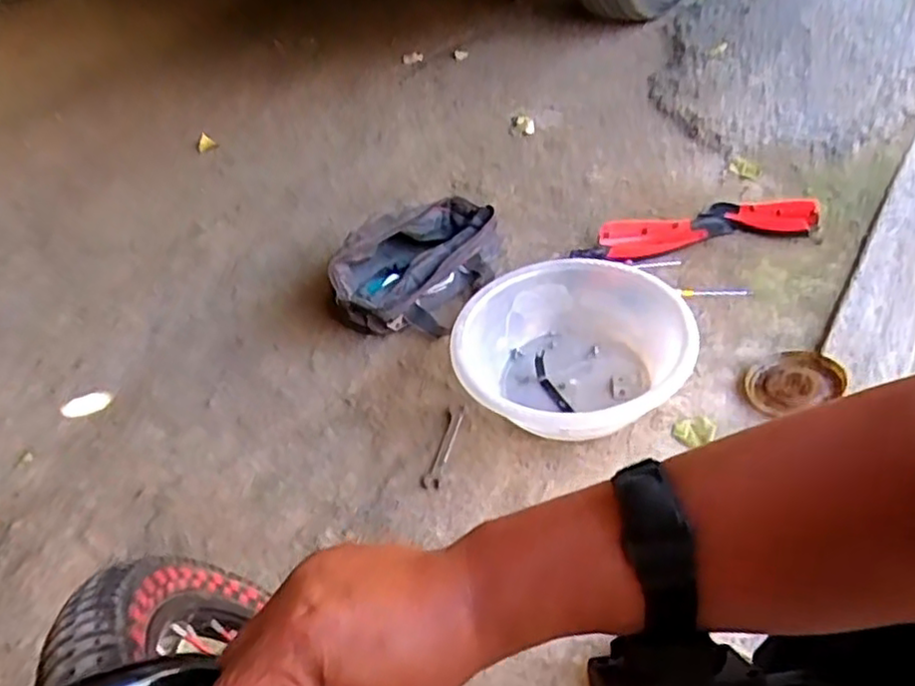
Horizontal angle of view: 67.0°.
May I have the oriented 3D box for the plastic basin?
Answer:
[{"bbox_3d":[0.167,0.011,1.051,0.322,0.105,0.350,-5,43,5],"label":"plastic basin"}]

